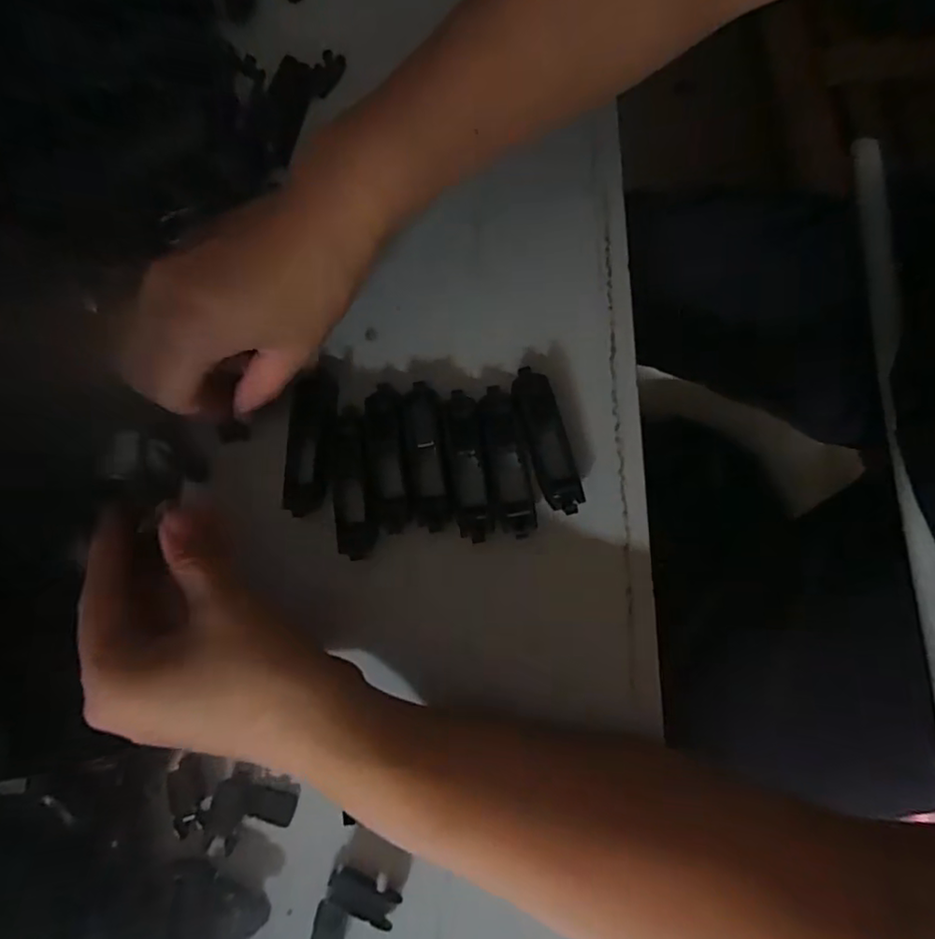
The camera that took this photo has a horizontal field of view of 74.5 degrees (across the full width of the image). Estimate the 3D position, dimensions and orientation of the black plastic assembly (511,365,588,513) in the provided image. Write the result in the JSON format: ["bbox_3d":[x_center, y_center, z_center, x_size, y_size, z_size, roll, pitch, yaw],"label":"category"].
[{"bbox_3d":[0.037,-0.015,0.290,0.019,0.012,0.074,-17,72,0],"label":"black plastic assembly"}]

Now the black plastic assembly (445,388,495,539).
[{"bbox_3d":[-0.001,-0.003,0.288,0.017,0.009,0.074,-8,72,3],"label":"black plastic assembly"}]

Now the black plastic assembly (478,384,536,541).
[{"bbox_3d":[0.018,-0.006,0.288,0.019,0.009,0.074,-8,72,3],"label":"black plastic assembly"}]

